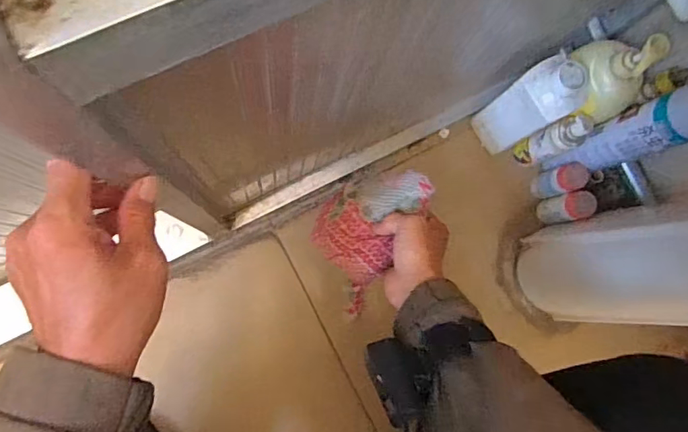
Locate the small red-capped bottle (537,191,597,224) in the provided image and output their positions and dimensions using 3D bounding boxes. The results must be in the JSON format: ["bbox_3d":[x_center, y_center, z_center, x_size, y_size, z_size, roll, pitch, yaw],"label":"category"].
[{"bbox_3d":[0.353,-0.012,0.800,0.040,0.111,0.044,1,84,-7],"label":"small red-capped bottle"}]

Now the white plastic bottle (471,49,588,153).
[{"bbox_3d":[0.270,-0.159,0.752,0.077,0.230,0.075,-30,89,-9],"label":"white plastic bottle"}]

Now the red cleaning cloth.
[{"bbox_3d":[0.022,0.013,0.574,0.093,0.049,0.160,35,81,-2],"label":"red cleaning cloth"}]

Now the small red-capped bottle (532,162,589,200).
[{"bbox_3d":[0.344,-0.055,0.811,0.048,0.094,0.046,1,84,-7],"label":"small red-capped bottle"}]

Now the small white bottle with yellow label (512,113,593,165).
[{"bbox_3d":[0.315,-0.114,0.771,0.043,0.169,0.042,-24,88,-9],"label":"small white bottle with yellow label"}]

